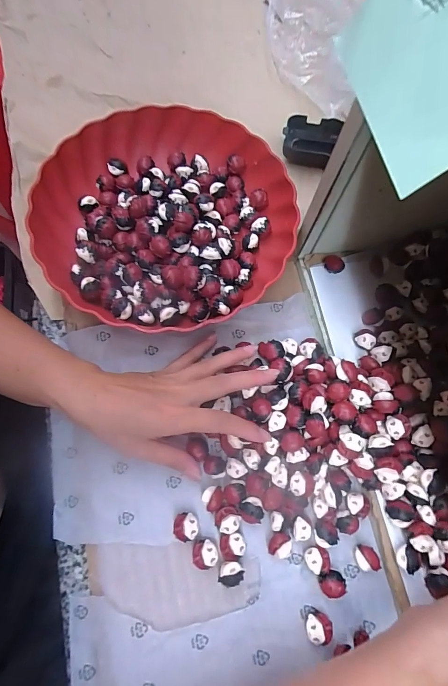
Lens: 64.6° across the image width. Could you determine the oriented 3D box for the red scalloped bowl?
[{"bbox_3d":[-0.054,-0.120,0.344,0.230,0.043,0.234,1,72,-3],"label":"red scalloped bowl"}]

